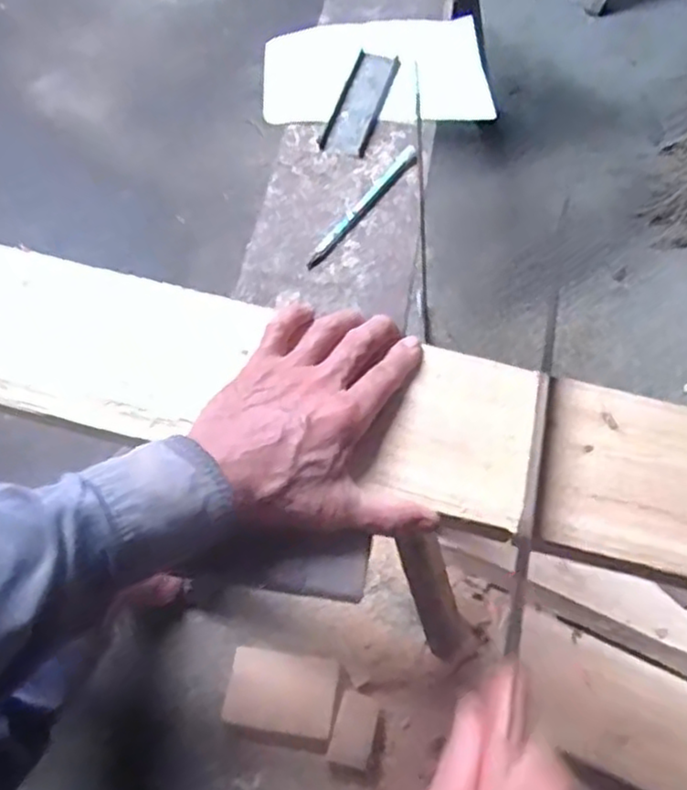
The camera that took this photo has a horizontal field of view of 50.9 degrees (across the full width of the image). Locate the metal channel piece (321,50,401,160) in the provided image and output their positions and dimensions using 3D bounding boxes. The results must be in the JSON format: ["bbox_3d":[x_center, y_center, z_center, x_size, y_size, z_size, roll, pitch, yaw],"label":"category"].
[{"bbox_3d":[0.016,-0.267,0.660,0.041,0.004,0.142,14,58,7],"label":"metal channel piece"}]

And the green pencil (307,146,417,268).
[{"bbox_3d":[0.017,-0.154,0.585,0.015,0.008,0.152,31,62,17],"label":"green pencil"}]

